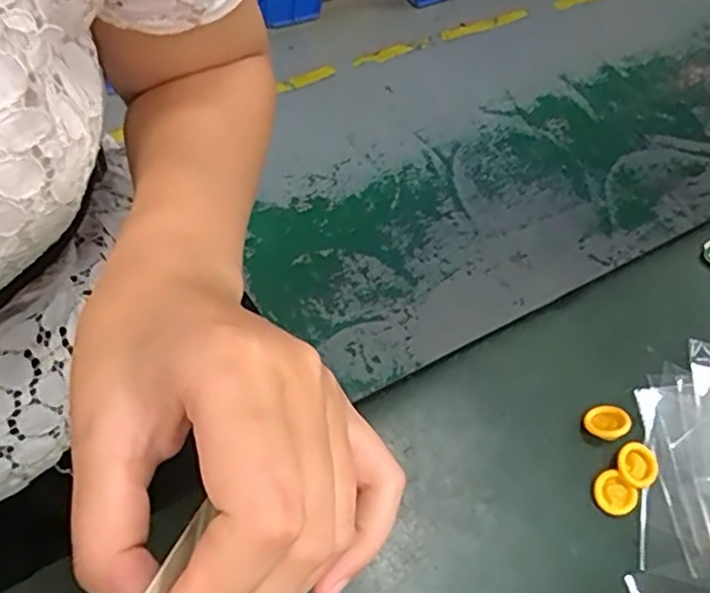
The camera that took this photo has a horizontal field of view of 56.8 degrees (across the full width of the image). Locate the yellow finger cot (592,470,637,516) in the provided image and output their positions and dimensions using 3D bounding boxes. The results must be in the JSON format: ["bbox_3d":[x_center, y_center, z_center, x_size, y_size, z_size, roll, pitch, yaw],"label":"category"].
[{"bbox_3d":[0.121,0.092,0.305,0.018,0.004,0.020,-37,73,-25],"label":"yellow finger cot"}]

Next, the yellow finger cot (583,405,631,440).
[{"bbox_3d":[0.122,0.061,0.319,0.018,0.005,0.019,-39,49,-4],"label":"yellow finger cot"}]

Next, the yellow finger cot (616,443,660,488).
[{"bbox_3d":[0.134,0.081,0.313,0.020,0.007,0.019,4,61,-7],"label":"yellow finger cot"}]

